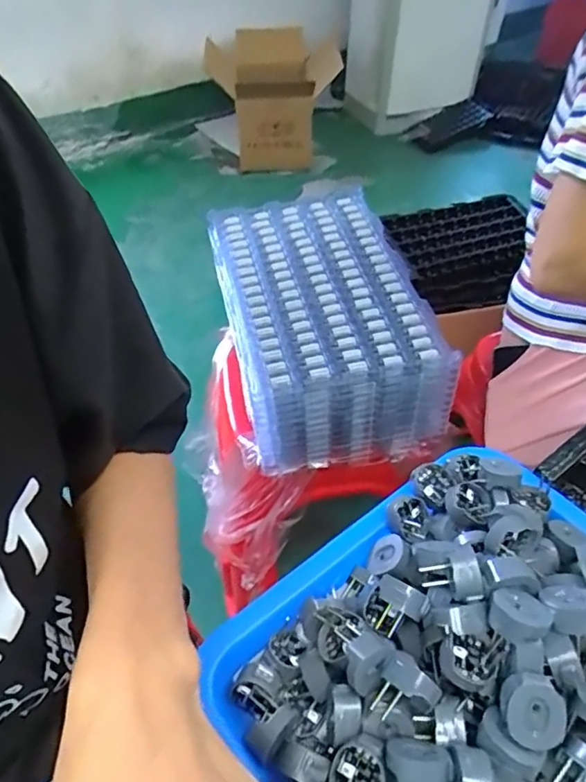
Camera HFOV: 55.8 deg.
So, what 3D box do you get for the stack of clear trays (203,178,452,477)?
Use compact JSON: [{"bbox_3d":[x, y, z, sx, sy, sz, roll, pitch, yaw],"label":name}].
[{"bbox_3d":[0.030,-0.083,0.777,0.245,0.185,0.381,-13,49,-12],"label":"stack of clear trays"}]

